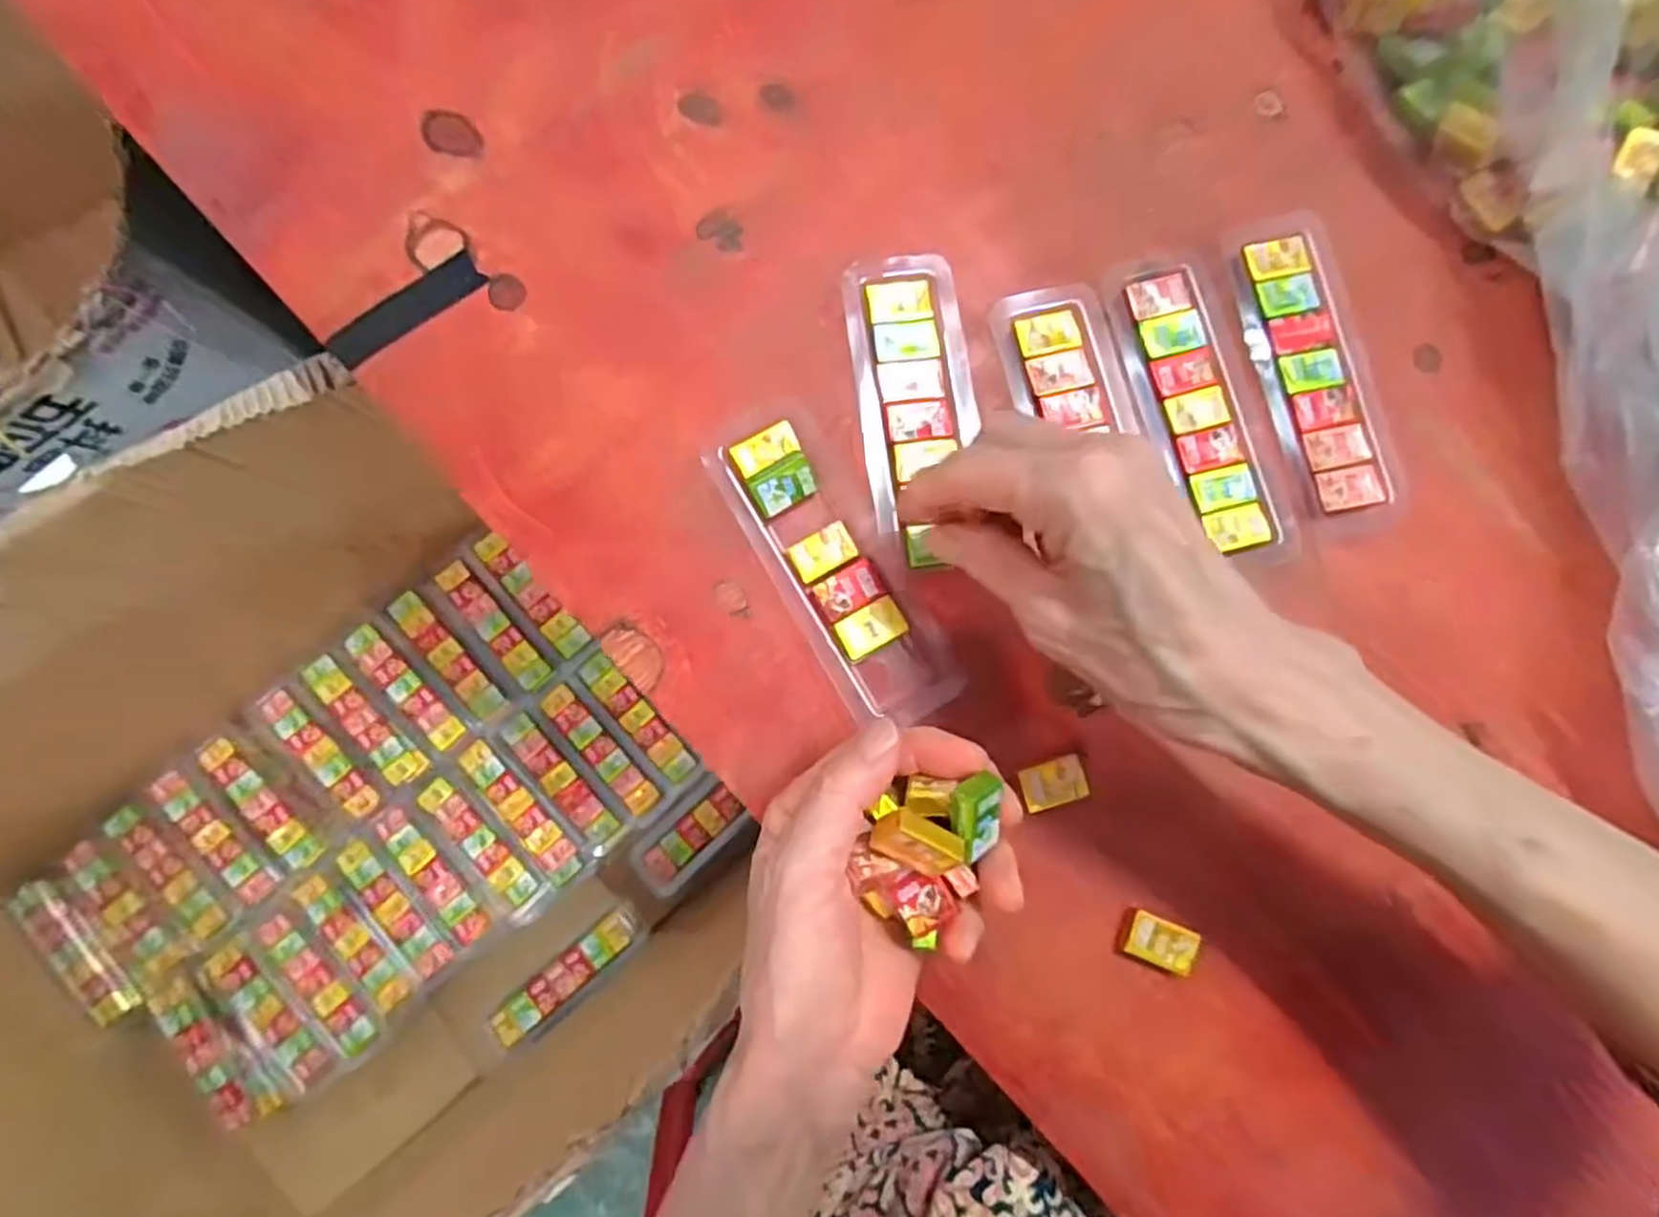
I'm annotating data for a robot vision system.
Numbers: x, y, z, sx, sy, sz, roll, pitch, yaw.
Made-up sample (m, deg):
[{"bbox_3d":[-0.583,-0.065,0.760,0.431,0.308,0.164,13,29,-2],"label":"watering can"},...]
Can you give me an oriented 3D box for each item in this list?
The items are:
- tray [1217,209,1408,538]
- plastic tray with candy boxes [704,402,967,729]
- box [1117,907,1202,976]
[{"bbox_3d":[0.202,-0.099,0.318,0.049,0.005,0.135,-13,84,-3],"label":"tray"},{"bbox_3d":[0.002,-0.017,0.300,0.046,0.012,0.134,-29,85,-5],"label":"plastic tray with candy boxes"},{"bbox_3d":[0.125,0.126,0.290,0.028,0.011,0.018,21,83,1],"label":"box"}]

